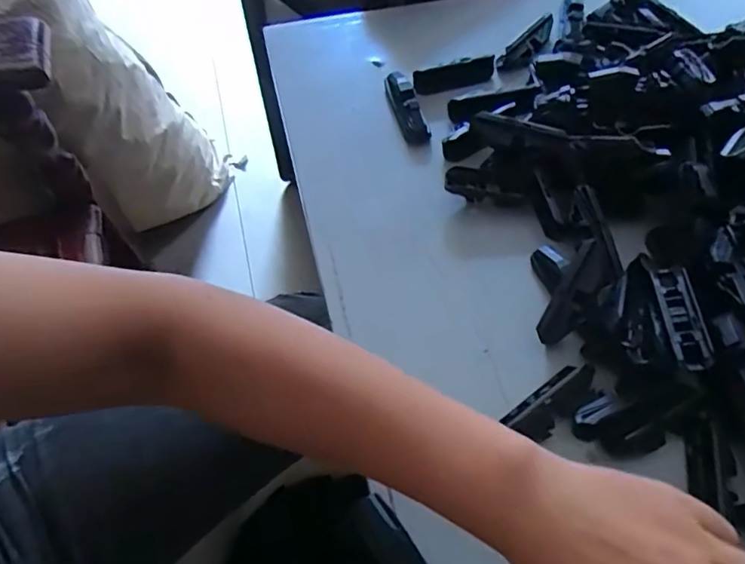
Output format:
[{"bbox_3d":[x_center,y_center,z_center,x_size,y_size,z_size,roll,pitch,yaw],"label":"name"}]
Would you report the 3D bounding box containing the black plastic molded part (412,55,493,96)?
[{"bbox_3d":[0.070,-0.176,0.472,0.071,0.018,0.015,-16,62,-9],"label":"black plastic molded part"}]

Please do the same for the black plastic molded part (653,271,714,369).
[{"bbox_3d":[0.188,0.021,0.343,0.019,0.018,0.071,2,61,1],"label":"black plastic molded part"}]

